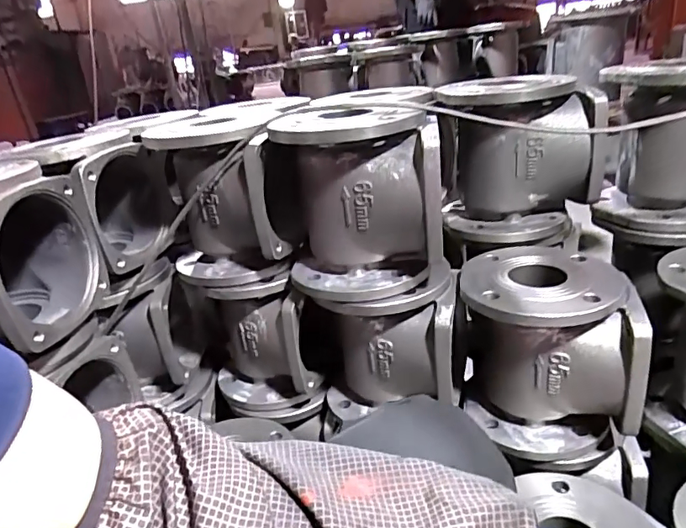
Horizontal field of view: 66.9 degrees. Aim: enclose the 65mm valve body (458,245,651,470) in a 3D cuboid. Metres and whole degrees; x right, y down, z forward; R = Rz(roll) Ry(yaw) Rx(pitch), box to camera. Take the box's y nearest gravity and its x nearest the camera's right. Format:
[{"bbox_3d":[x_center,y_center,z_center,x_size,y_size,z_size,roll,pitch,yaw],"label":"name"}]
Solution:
[{"bbox_3d":[0.238,0.106,0.625,0.174,0.198,0.166,-5,24,7],"label":"65mm valve body"}]

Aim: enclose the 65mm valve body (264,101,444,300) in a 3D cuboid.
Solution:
[{"bbox_3d":[0.024,-0.079,0.615,0.187,0.197,0.156,-7,24,2],"label":"65mm valve body"}]

